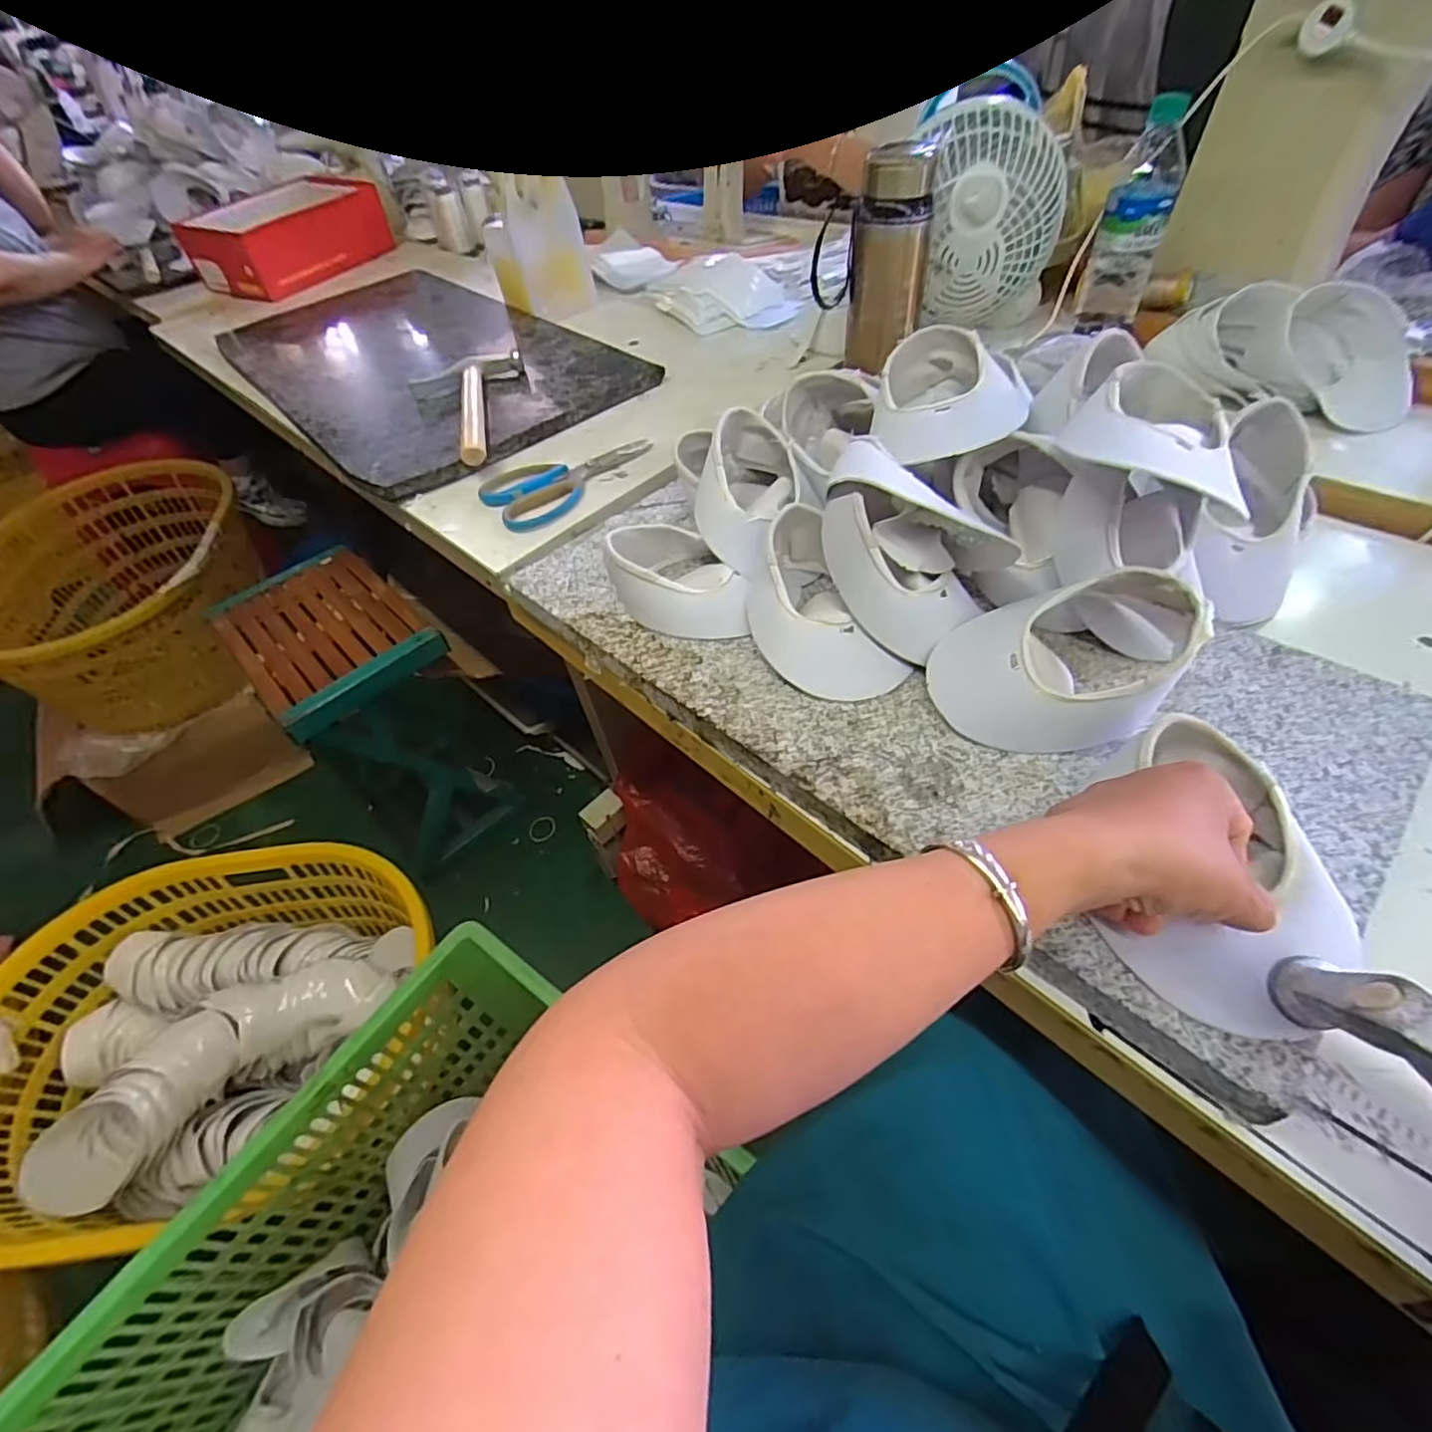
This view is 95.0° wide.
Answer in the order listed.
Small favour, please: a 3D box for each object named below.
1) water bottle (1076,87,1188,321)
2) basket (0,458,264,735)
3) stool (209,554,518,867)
[{"bbox_3d":[0.429,-0.504,0.674,0.064,0.176,0.061,19,54,20],"label":"water bottle"},{"bbox_3d":[-1.226,-0.245,1.383,0.543,0.293,0.524,-39,57,-25],"label":"basket"},{"bbox_3d":[-0.585,0.020,1.176,0.234,0.512,0.345,-38,56,-25],"label":"stool"}]

